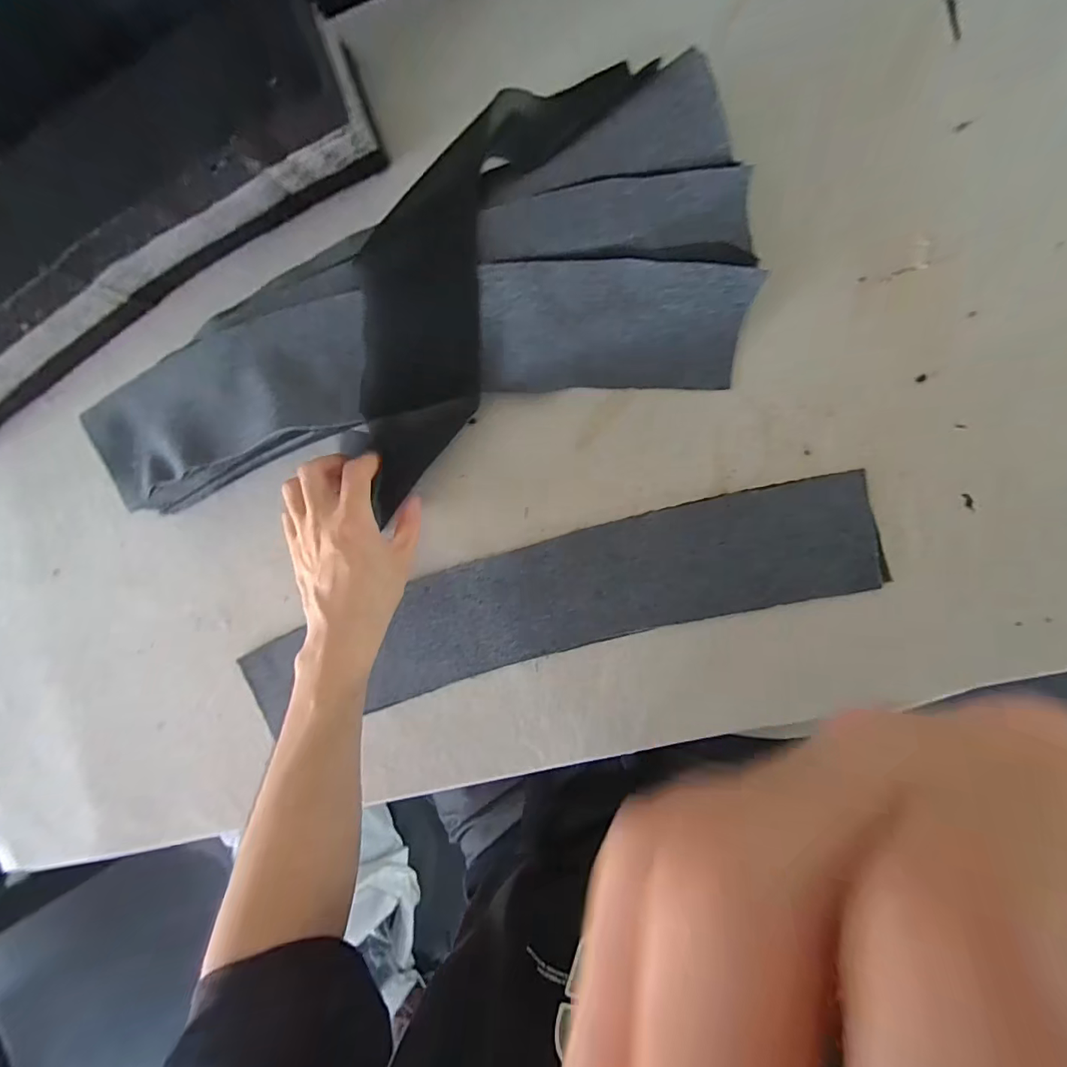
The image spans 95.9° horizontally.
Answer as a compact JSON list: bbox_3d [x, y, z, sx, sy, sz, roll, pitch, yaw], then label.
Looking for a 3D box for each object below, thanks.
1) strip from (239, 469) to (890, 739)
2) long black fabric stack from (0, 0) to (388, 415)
[{"bbox_3d":[0.005,0.058,0.379,0.494,0.012,0.099,-18,89,8],"label":"strip"},{"bbox_3d":[-0.354,-0.220,0.372,0.493,0.103,0.099,-28,88,8],"label":"long black fabric stack"}]

